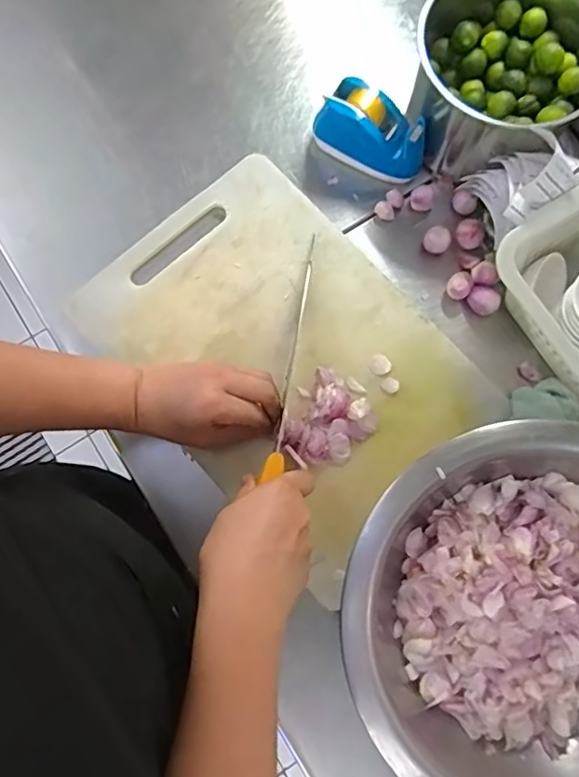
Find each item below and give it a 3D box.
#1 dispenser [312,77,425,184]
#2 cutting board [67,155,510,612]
[{"bbox_3d":[0.084,-0.258,0.571,0.111,0.064,0.053,24,80,4],"label":"dispenser"},{"bbox_3d":[-0.004,-0.033,0.546,0.259,0.011,0.364,-41,82,-7],"label":"cutting board"}]

